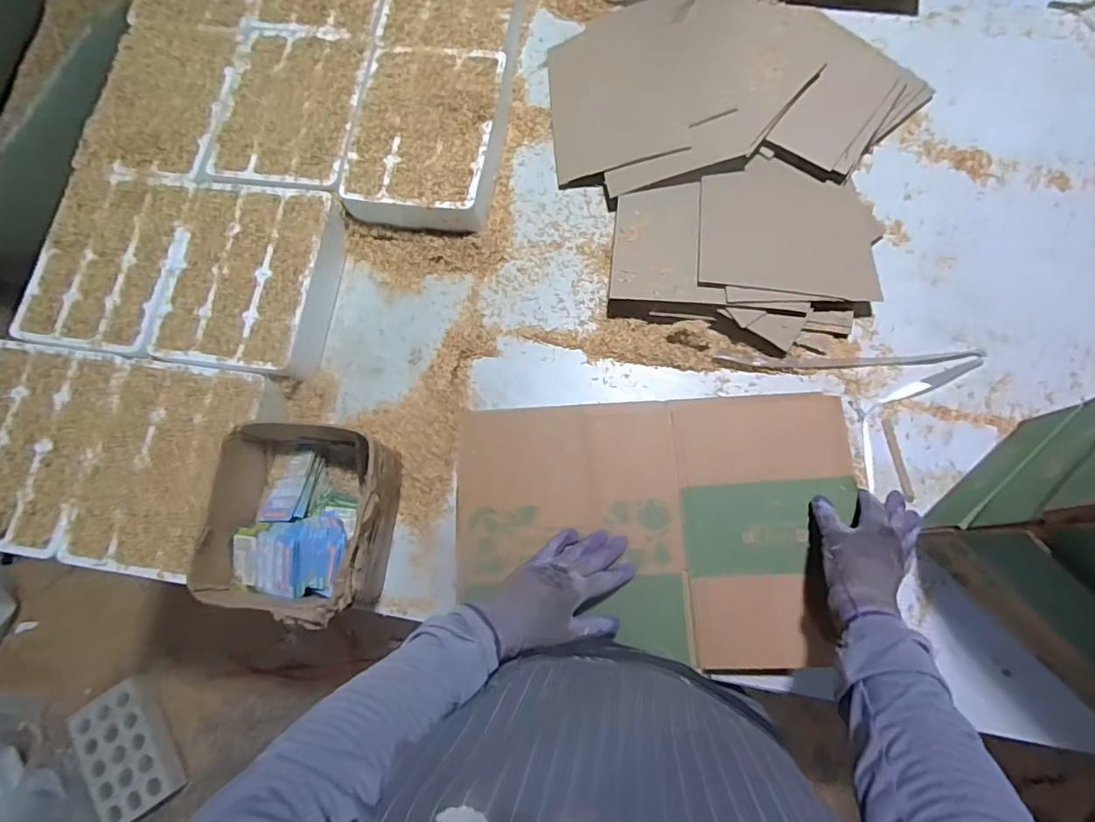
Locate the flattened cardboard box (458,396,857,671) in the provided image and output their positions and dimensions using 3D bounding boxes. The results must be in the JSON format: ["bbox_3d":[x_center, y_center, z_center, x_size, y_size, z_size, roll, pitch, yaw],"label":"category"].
[{"bbox_3d":[0.110,0.122,0.607,0.419,0.027,0.276,0,73,7],"label":"flattened cardboard box"}]

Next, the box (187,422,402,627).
[{"bbox_3d":[-0.254,0.118,0.594,0.163,0.109,0.184,5,76,5],"label":"box"}]

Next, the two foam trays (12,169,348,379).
[{"bbox_3d":[-0.465,-0.180,0.708,0.371,0.064,0.244,8,77,7],"label":"two foam trays"}]

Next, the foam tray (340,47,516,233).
[{"bbox_3d":[-0.158,-0.363,0.733,0.186,0.059,0.248,8,77,7],"label":"foam tray"}]

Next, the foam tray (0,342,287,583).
[{"bbox_3d":[-0.527,0.052,0.646,0.376,0.054,0.240,7,77,6],"label":"foam tray"}]

